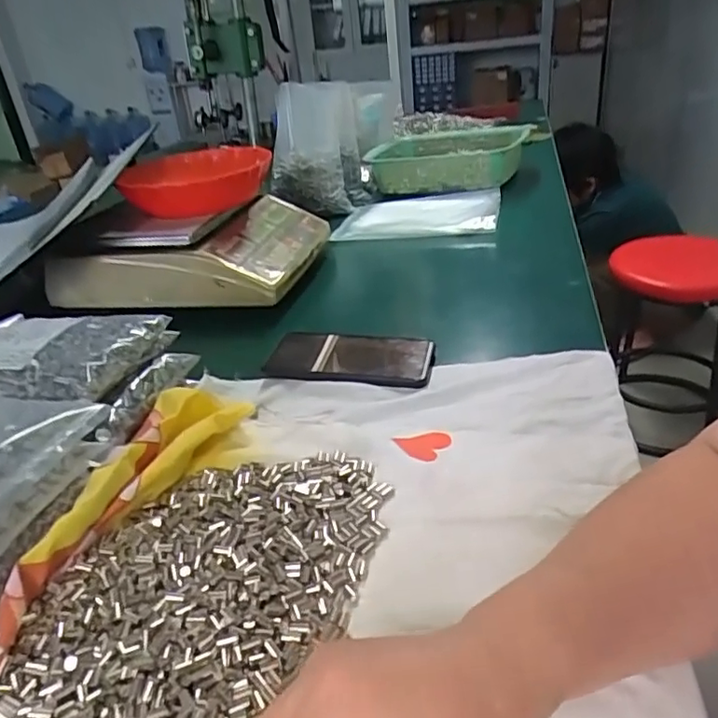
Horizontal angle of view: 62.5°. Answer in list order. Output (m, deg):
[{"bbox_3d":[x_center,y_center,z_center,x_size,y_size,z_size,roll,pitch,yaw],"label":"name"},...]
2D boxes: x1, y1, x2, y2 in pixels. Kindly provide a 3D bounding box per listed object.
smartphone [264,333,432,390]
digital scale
[{"bbox_3d":[-0.010,-0.005,0.594,0.167,0.012,0.079,3,31,16],"label":"smartphone"},{"bbox_3d":[-0.228,-0.168,0.839,0.324,0.099,0.252,0,30,13],"label":"digital scale"}]

